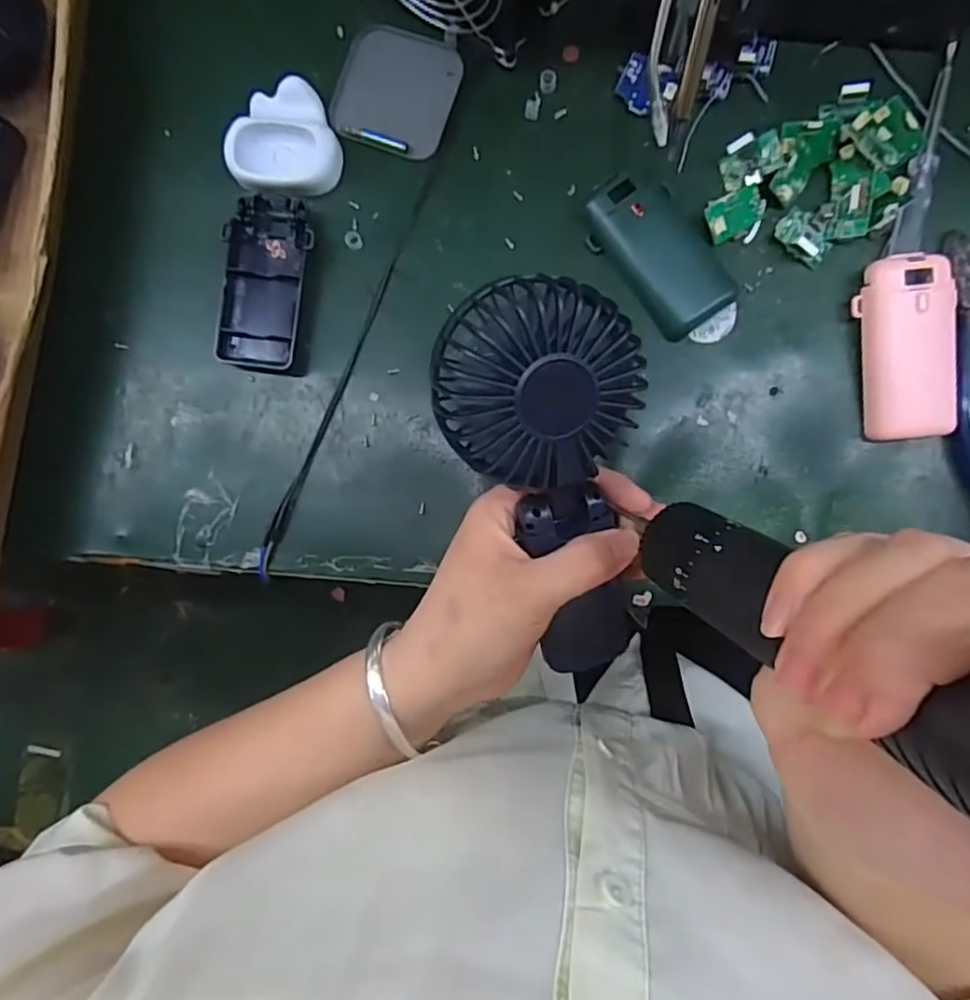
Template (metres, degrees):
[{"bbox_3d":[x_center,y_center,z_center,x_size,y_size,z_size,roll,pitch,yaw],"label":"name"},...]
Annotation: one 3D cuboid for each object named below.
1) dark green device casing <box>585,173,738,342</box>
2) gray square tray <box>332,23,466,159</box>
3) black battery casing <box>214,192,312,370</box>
[{"bbox_3d":[0.093,-0.133,0.334,0.046,0.016,0.089,-39,89,3],"label":"dark green device casing"},{"bbox_3d":[-0.050,-0.233,0.351,0.066,0.004,0.067,17,91,3],"label":"gray square tray"},{"bbox_3d":[-0.123,-0.122,0.347,0.046,0.016,0.093,9,91,3],"label":"black battery casing"}]

